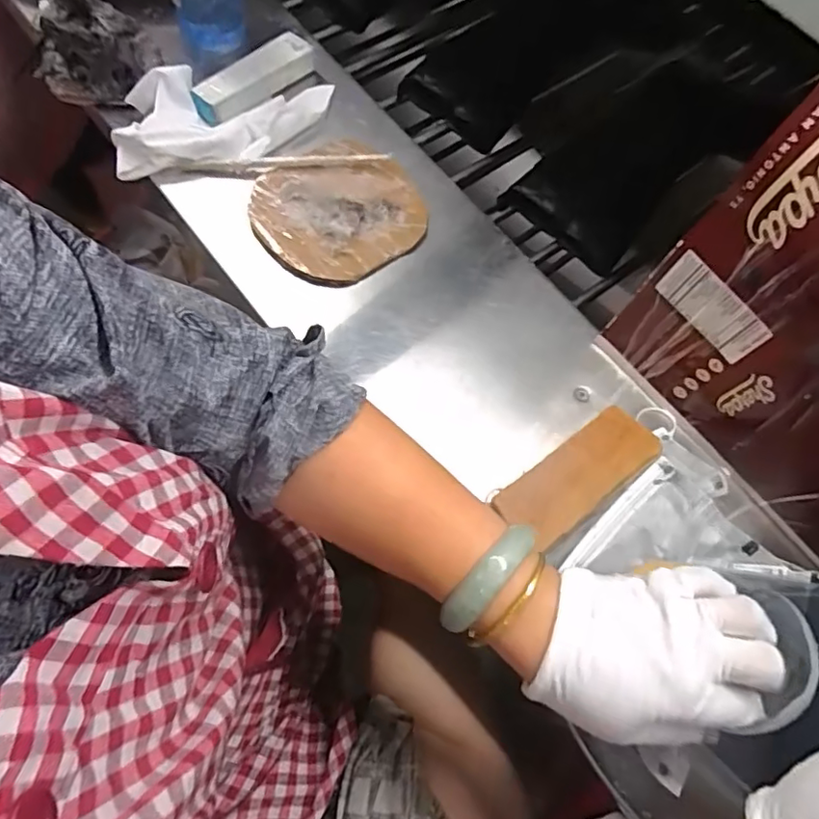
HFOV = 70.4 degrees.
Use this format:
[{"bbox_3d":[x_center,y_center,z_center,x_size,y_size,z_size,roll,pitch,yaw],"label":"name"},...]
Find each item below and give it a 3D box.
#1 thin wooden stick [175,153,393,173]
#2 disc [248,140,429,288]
[{"bbox_3d":[-0.121,-0.236,0.557,0.201,0.013,0.013,-6,72,-3],"label":"thin wooden stick"},{"bbox_3d":[-0.066,-0.186,0.542,0.151,0.015,0.138,0,72,-1],"label":"disc"}]

